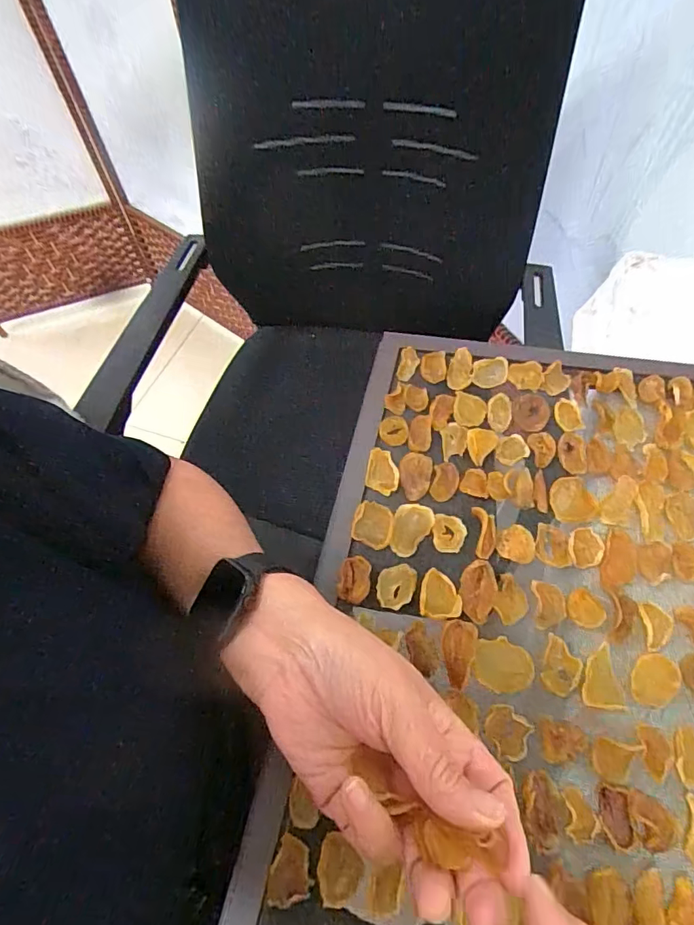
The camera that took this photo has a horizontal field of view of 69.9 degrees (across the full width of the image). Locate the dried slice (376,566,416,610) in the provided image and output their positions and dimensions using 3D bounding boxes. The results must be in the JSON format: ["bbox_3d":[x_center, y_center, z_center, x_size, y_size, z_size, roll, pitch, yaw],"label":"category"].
[{"bbox_3d":[0.032,0.081,0.325,0.024,0.004,0.030,11,59,10],"label":"dried slice"}]

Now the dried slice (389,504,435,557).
[{"bbox_3d":[0.043,0.045,0.345,0.025,0.004,0.040,34,66,21],"label":"dried slice"}]

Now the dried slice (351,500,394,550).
[{"bbox_3d":[0.019,0.043,0.345,0.028,0.005,0.030,16,60,12],"label":"dried slice"}]

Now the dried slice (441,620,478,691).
[{"bbox_3d":[0.068,0.116,0.303,0.021,0.005,0.040,11,59,10],"label":"dried slice"}]

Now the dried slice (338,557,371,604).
[{"bbox_3d":[0.005,0.076,0.324,0.020,0.007,0.030,7,59,7],"label":"dried slice"}]

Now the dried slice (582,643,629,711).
[{"bbox_3d":[0.150,0.129,0.296,0.023,0.004,0.035,-6,58,-1],"label":"dried slice"}]

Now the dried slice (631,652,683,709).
[{"bbox_3d":[0.183,0.129,0.294,0.024,0.004,0.032,36,66,22],"label":"dried slice"}]

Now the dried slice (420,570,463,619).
[{"bbox_3d":[0.061,0.085,0.320,0.026,0.005,0.029,2,58,4],"label":"dried slice"}]

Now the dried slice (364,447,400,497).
[{"bbox_3d":[0.027,0.007,0.371,0.024,0.006,0.037,9,59,8],"label":"dried slice"}]

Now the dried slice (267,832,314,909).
[{"bbox_3d":[-0.028,0.206,0.250,0.021,0.004,0.028,5,59,6],"label":"dried slice"}]

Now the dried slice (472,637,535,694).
[{"bbox_3d":[0.094,0.123,0.299,0.035,0.004,0.030,27,63,18],"label":"dried slice"}]

